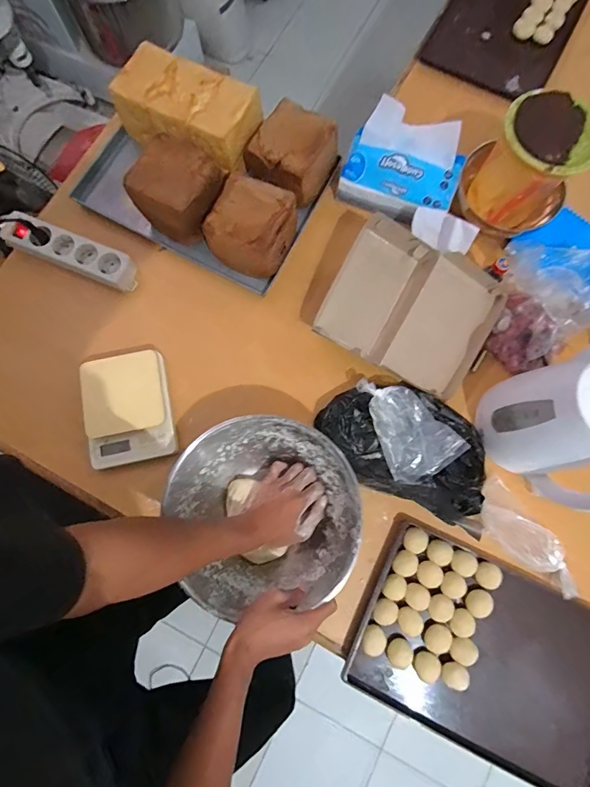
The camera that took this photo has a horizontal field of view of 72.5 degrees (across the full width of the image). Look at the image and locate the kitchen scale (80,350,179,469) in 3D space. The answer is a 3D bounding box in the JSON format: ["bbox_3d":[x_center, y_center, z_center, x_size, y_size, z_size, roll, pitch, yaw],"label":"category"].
[{"bbox_3d":[-0.270,0.025,0.654,0.134,0.040,0.167,-12,79,-1],"label":"kitchen scale"}]

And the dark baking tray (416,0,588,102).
[{"bbox_3d":[0.426,-0.748,0.803,0.242,0.025,0.349,28,81,6],"label":"dark baking tray"}]

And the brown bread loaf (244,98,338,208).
[{"bbox_3d":[-0.005,-0.408,0.683,0.124,0.083,0.130,38,82,8],"label":"brown bread loaf"}]

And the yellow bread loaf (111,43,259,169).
[{"bbox_3d":[-0.189,-0.490,0.703,0.247,0.078,0.134,26,80,6],"label":"yellow bread loaf"}]

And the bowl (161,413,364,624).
[{"bbox_3d":[-0.035,0.162,0.580,0.239,0.097,0.246,0,79,1],"label":"bowl"}]

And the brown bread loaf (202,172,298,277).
[{"bbox_3d":[-0.071,-0.271,0.668,0.131,0.100,0.131,0,84,0],"label":"brown bread loaf"}]

